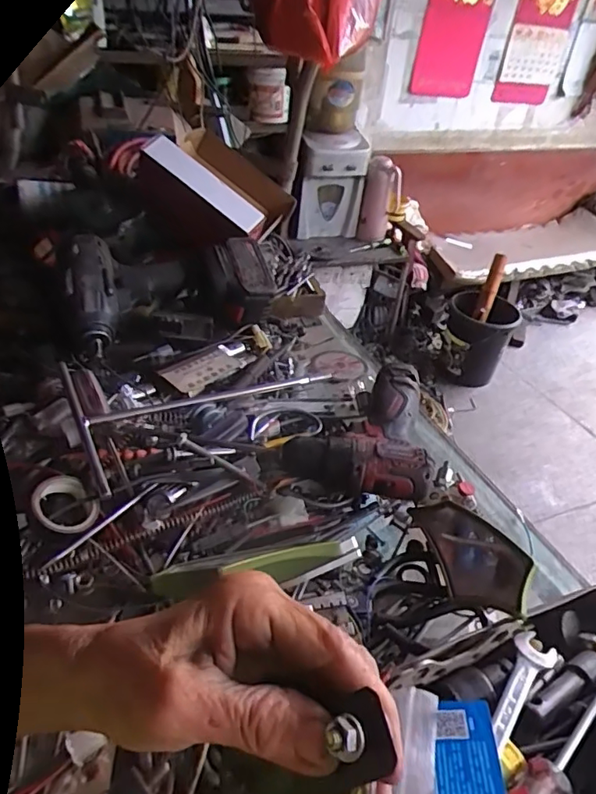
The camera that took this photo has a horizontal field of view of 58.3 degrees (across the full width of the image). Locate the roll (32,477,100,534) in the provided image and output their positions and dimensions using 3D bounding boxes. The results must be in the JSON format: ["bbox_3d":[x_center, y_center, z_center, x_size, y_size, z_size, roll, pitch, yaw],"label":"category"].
[{"bbox_3d":[-0.197,0.091,0.453,0.046,0.024,0.051,-27,48,-34],"label":"roll"}]

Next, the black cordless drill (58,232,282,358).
[{"bbox_3d":[-0.163,-0.144,0.685,0.259,0.079,0.144,-14,42,-23],"label":"black cordless drill"}]

